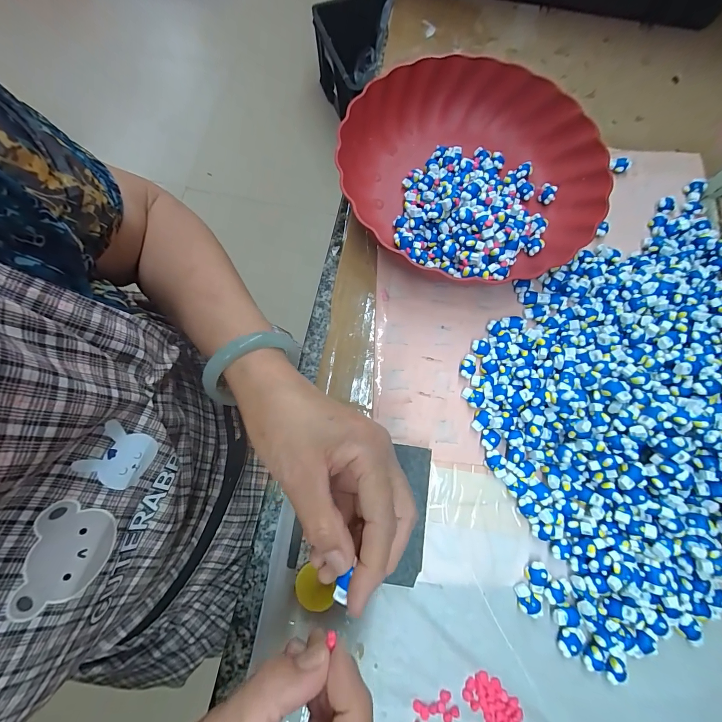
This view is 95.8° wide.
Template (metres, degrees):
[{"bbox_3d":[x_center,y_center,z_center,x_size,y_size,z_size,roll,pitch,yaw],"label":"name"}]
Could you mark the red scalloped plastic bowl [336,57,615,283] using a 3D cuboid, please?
[{"bbox_3d":[0.109,-0.187,0.327,0.243,0.058,0.246,22,76,5],"label":"red scalloped plastic bowl"}]

